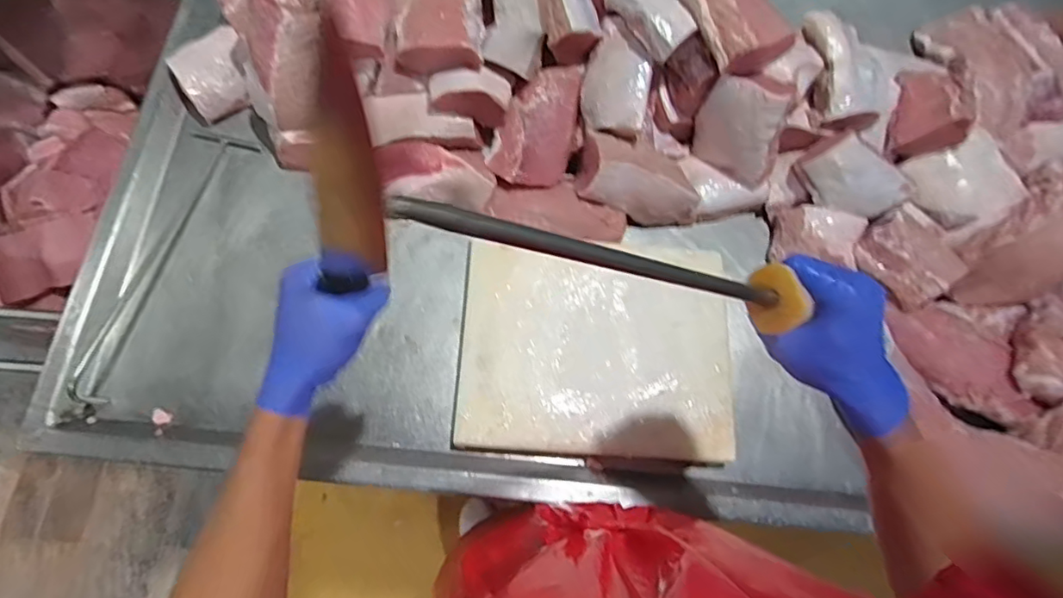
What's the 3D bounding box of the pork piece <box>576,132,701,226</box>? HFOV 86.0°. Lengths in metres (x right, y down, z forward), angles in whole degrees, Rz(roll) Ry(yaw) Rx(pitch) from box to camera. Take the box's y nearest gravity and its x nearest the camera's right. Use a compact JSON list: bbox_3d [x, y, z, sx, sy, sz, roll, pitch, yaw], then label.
[{"bbox_3d":[0.155,-0.170,0.827,0.180,0.095,0.058,16,39,-18],"label":"pork piece"}]

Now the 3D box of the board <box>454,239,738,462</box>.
[{"bbox_3d":[0.089,0.054,0.764,0.358,0.018,0.292,3,74,-1],"label":"board"}]

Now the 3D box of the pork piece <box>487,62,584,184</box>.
[{"bbox_3d":[0.004,-0.250,0.831,0.113,0.065,0.166,11,95,-14],"label":"pork piece"}]

